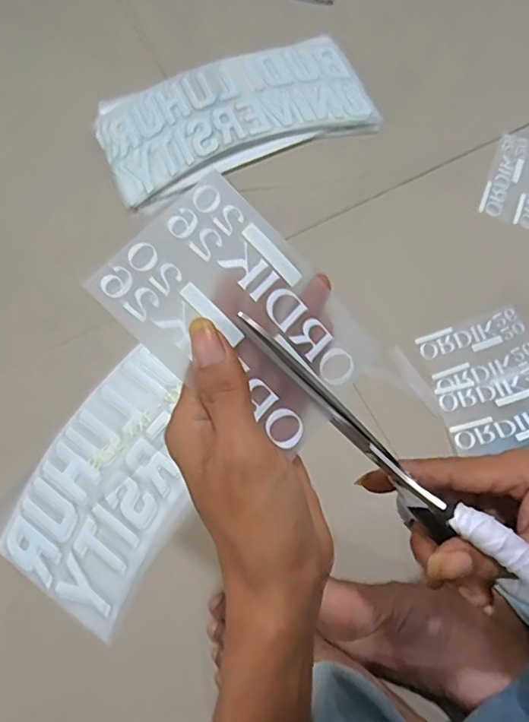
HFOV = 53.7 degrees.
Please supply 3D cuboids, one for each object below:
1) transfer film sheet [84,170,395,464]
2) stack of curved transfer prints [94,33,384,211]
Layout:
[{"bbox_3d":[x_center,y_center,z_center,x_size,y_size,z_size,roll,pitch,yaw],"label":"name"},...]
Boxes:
[{"bbox_3d":[-0.008,-0.020,0.246,0.123,0.005,0.081,43,77,-11],"label":"transfer film sheet"},{"bbox_3d":[-0.037,-0.290,0.610,0.305,0.031,0.159,-22,75,-9],"label":"stack of curved transfer prints"}]

